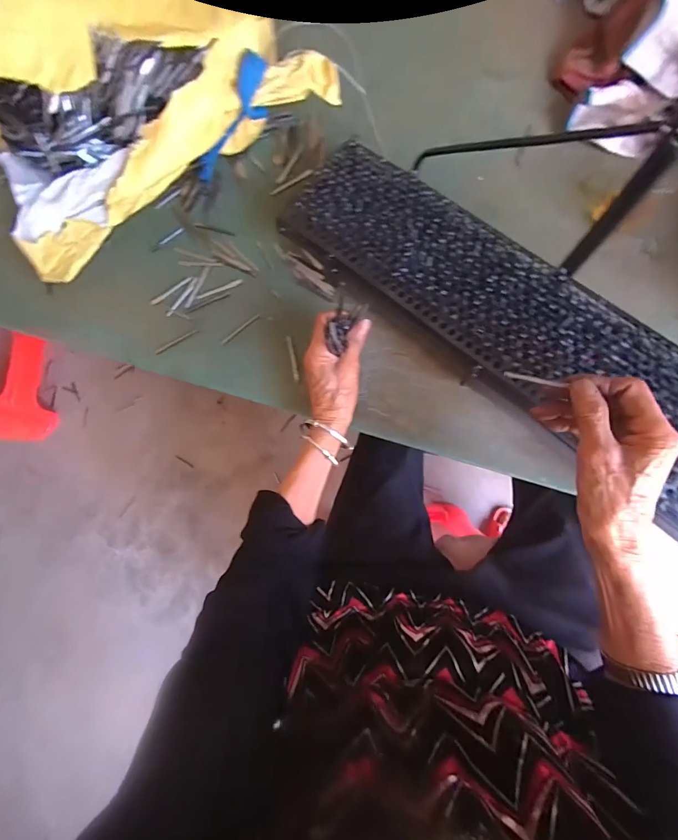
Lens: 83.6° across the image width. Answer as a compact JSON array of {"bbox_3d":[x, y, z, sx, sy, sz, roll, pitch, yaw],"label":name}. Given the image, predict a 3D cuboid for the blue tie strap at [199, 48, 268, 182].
[{"bbox_3d":[-0.137,-0.389,0.501,0.027,0.062,0.156,42,107,7],"label":"blue tie strap"}]

